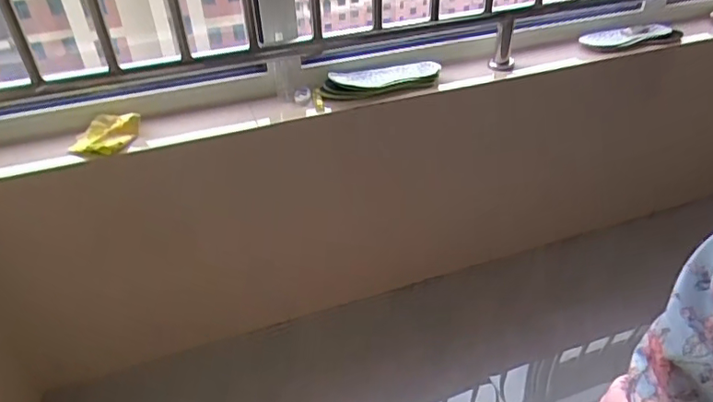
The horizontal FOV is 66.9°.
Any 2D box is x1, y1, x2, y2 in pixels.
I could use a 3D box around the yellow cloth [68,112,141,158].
[{"bbox_3d":[-0.477,-0.127,1.028,0.102,0.043,0.098,6,39,12],"label":"yellow cloth"}]

